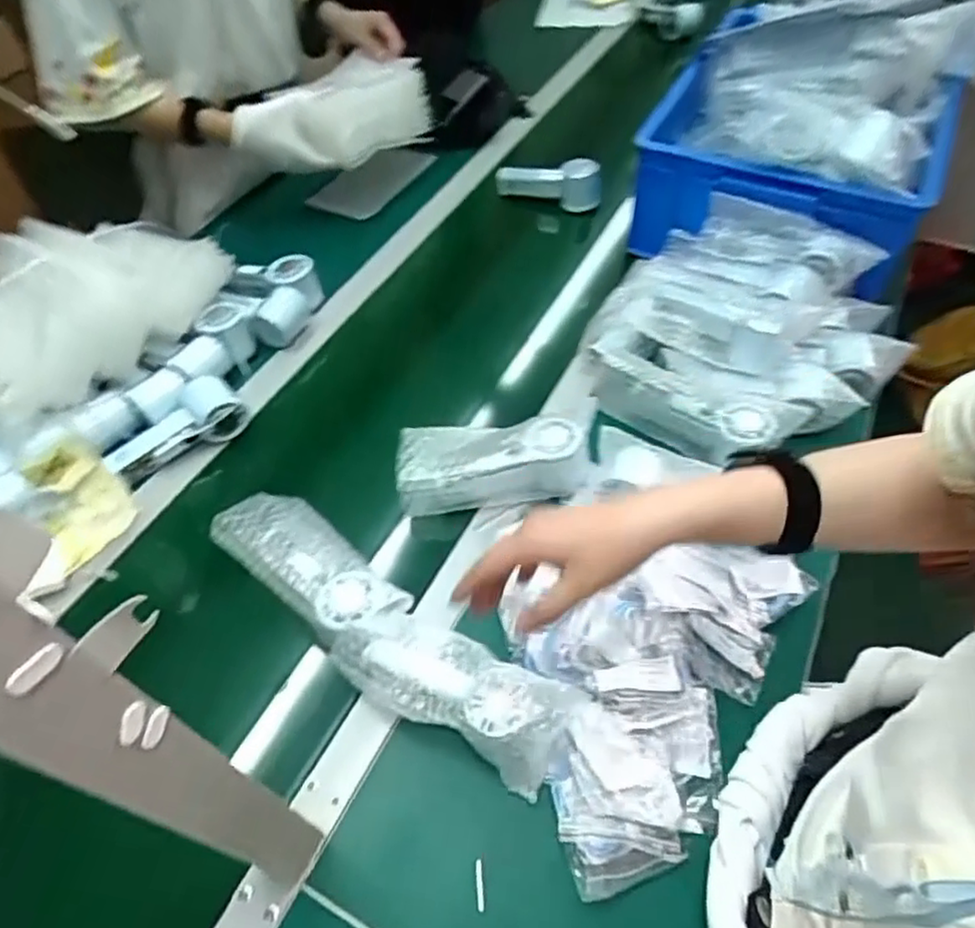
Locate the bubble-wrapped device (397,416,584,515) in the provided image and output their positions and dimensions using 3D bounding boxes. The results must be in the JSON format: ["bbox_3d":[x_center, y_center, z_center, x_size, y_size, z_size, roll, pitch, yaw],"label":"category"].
[{"bbox_3d":[0.003,-0.006,0.704,0.191,0.069,0.073,-5,53,-2],"label":"bubble-wrapped device"}]

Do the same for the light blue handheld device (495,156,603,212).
[{"bbox_3d":[0.095,-0.427,1.026,0.160,0.060,0.040,6,54,6],"label":"light blue handheld device"}]

